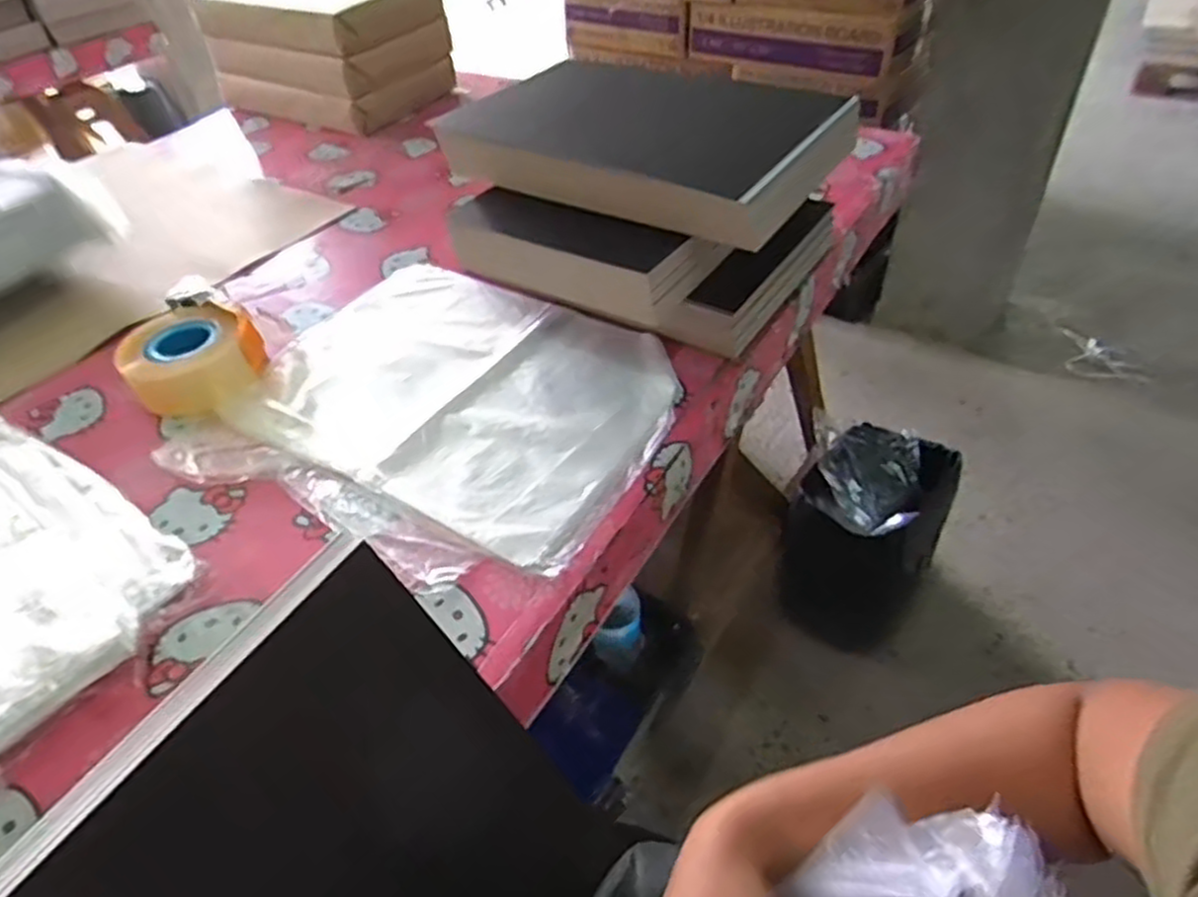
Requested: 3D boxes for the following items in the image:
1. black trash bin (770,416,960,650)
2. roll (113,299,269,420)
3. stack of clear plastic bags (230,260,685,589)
[{"bbox_3d":[0.504,0.170,1.421,0.246,0.374,0.281,21,50,25],"label":"black trash bin"},{"bbox_3d":[-0.434,-0.095,0.792,0.122,0.060,0.126,-3,44,3],"label":"roll"},{"bbox_3d":[-0.148,-0.051,0.748,0.427,0.021,0.353,22,51,26],"label":"stack of clear plastic bags"}]

